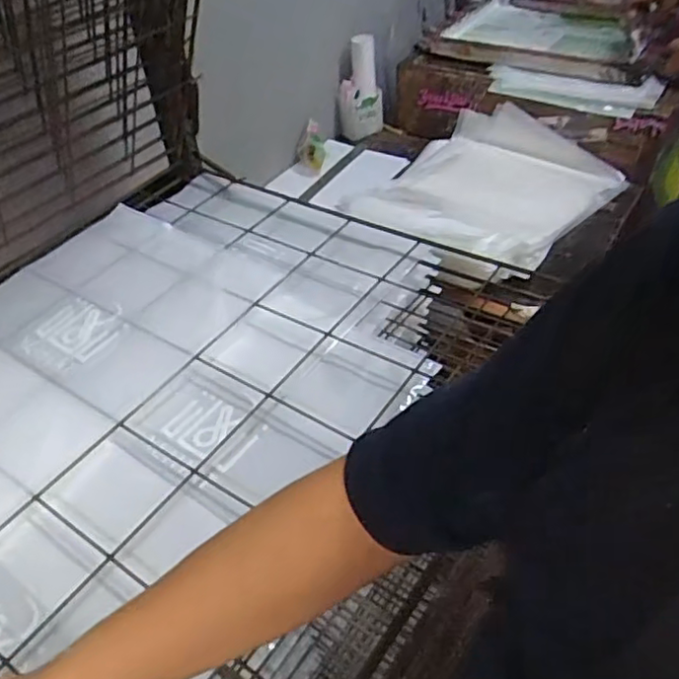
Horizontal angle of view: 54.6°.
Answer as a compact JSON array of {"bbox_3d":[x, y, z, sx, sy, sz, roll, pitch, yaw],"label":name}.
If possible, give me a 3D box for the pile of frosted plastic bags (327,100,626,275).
[{"bbox_3d":[0.255,-0.282,1.248,0.406,0.083,0.484,26,51,31],"label":"pile of frosted plastic bags"}]

